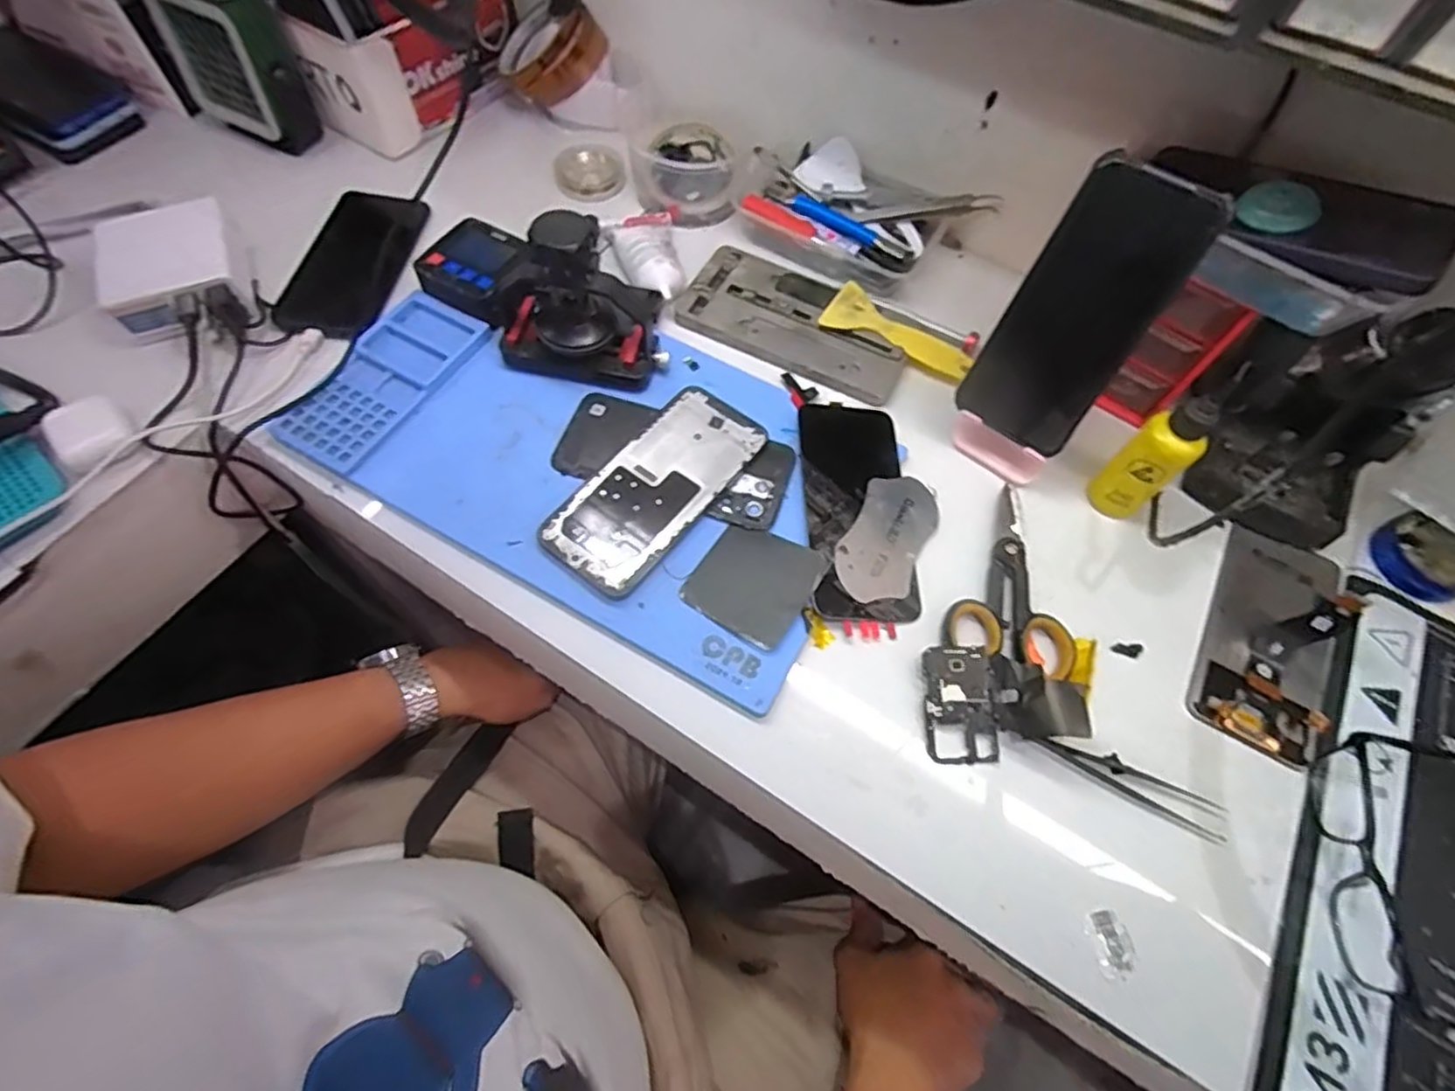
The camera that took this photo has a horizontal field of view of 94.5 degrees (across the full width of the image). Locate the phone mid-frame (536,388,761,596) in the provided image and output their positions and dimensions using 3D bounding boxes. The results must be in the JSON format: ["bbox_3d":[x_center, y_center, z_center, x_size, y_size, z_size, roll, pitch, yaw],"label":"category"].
[{"bbox_3d":[-0.045,-0.041,0.445,0.072,0.010,0.162,36,66,14],"label":"phone mid-frame"}]

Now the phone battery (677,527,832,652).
[{"bbox_3d":[0.017,0.022,0.419,0.069,0.006,0.069,31,65,12],"label":"phone battery"}]

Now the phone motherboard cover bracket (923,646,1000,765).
[{"bbox_3d":[0.136,0.093,0.394,0.039,0.005,0.065,-3,76,1],"label":"phone motherboard cover bracket"}]

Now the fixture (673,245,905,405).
[{"bbox_3d":[0.054,-0.176,0.525,0.178,0.010,0.086,27,64,10],"label":"fixture"}]

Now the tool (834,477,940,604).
[{"bbox_3d":[0.106,-0.006,0.444,0.052,0.004,0.098,30,64,0],"label":"tool"}]

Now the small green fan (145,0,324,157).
[{"bbox_3d":[-0.417,-0.412,0.571,0.117,0.108,0.052,30,65,11],"label":"small green fan"}]

